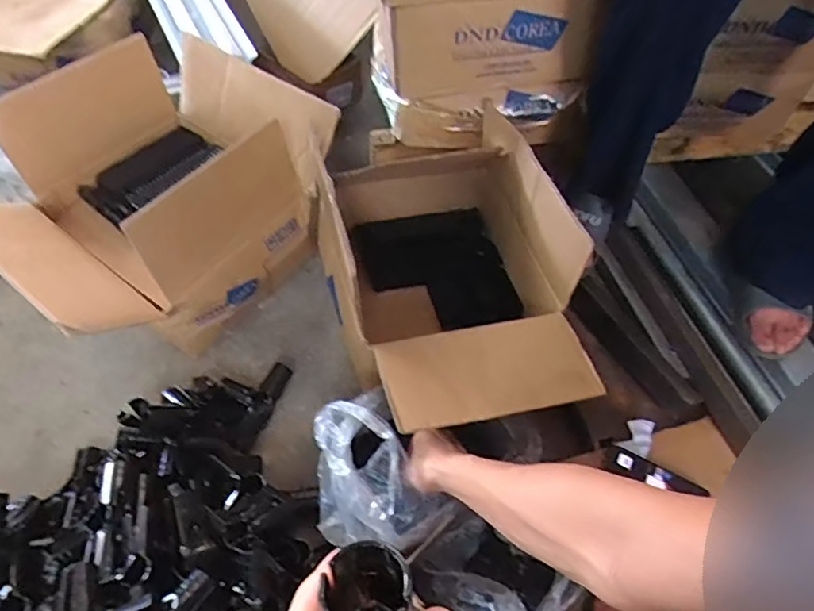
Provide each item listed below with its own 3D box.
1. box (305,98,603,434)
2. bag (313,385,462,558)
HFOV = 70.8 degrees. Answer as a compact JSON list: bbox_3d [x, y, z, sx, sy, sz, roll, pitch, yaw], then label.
[{"bbox_3d":[0.049,-0.047,0.840,0.300,0.292,0.489,-10,52,-13],"label":"box"},{"bbox_3d":[-0.045,0.207,0.681,0.123,0.118,0.182,-25,57,-23],"label":"bag"}]

